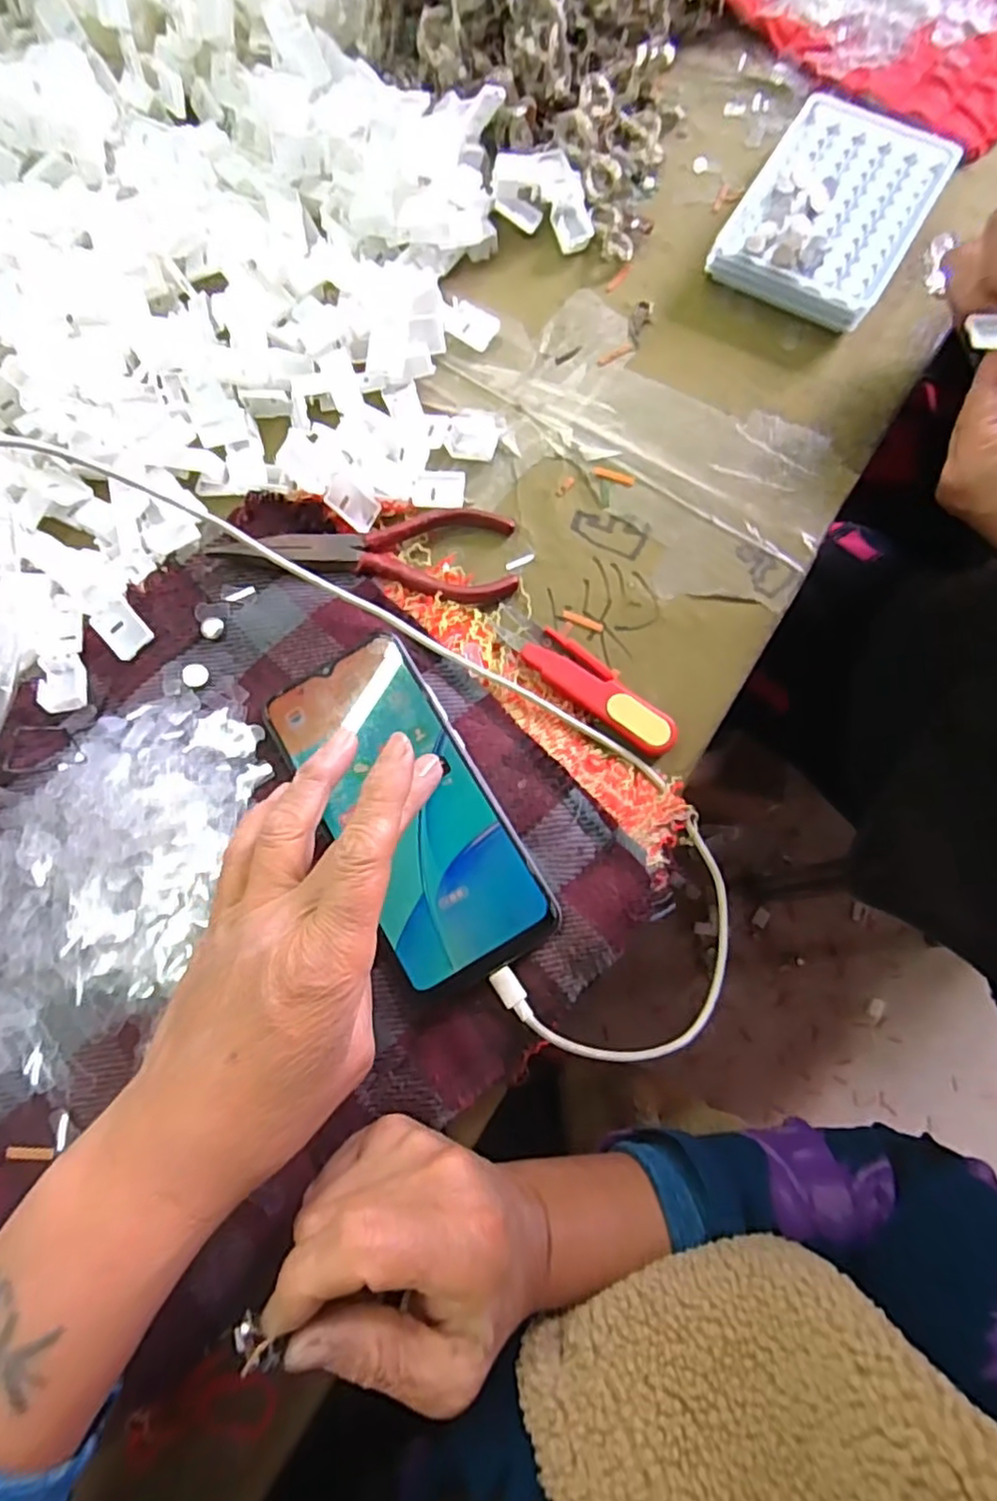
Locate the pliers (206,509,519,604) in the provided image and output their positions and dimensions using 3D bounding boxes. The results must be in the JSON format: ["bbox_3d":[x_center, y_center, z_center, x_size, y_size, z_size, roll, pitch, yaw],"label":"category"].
[{"bbox_3d":[-0.063,-0.098,0.344,0.142,0.025,0.052,-7,78,-2],"label":"pliers"}]

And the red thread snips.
[{"bbox_3d":[0.041,-0.035,0.334,0.104,0.013,0.025,38,81,11],"label":"red thread snips"}]

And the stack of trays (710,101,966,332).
[{"bbox_3d":[0.196,-0.316,0.397,0.096,0.022,0.136,30,79,10],"label":"stack of trays"}]

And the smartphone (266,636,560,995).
[{"bbox_3d":[-0.040,0.026,0.306,0.074,0.009,0.155,-29,78,-6],"label":"smartphone"}]

